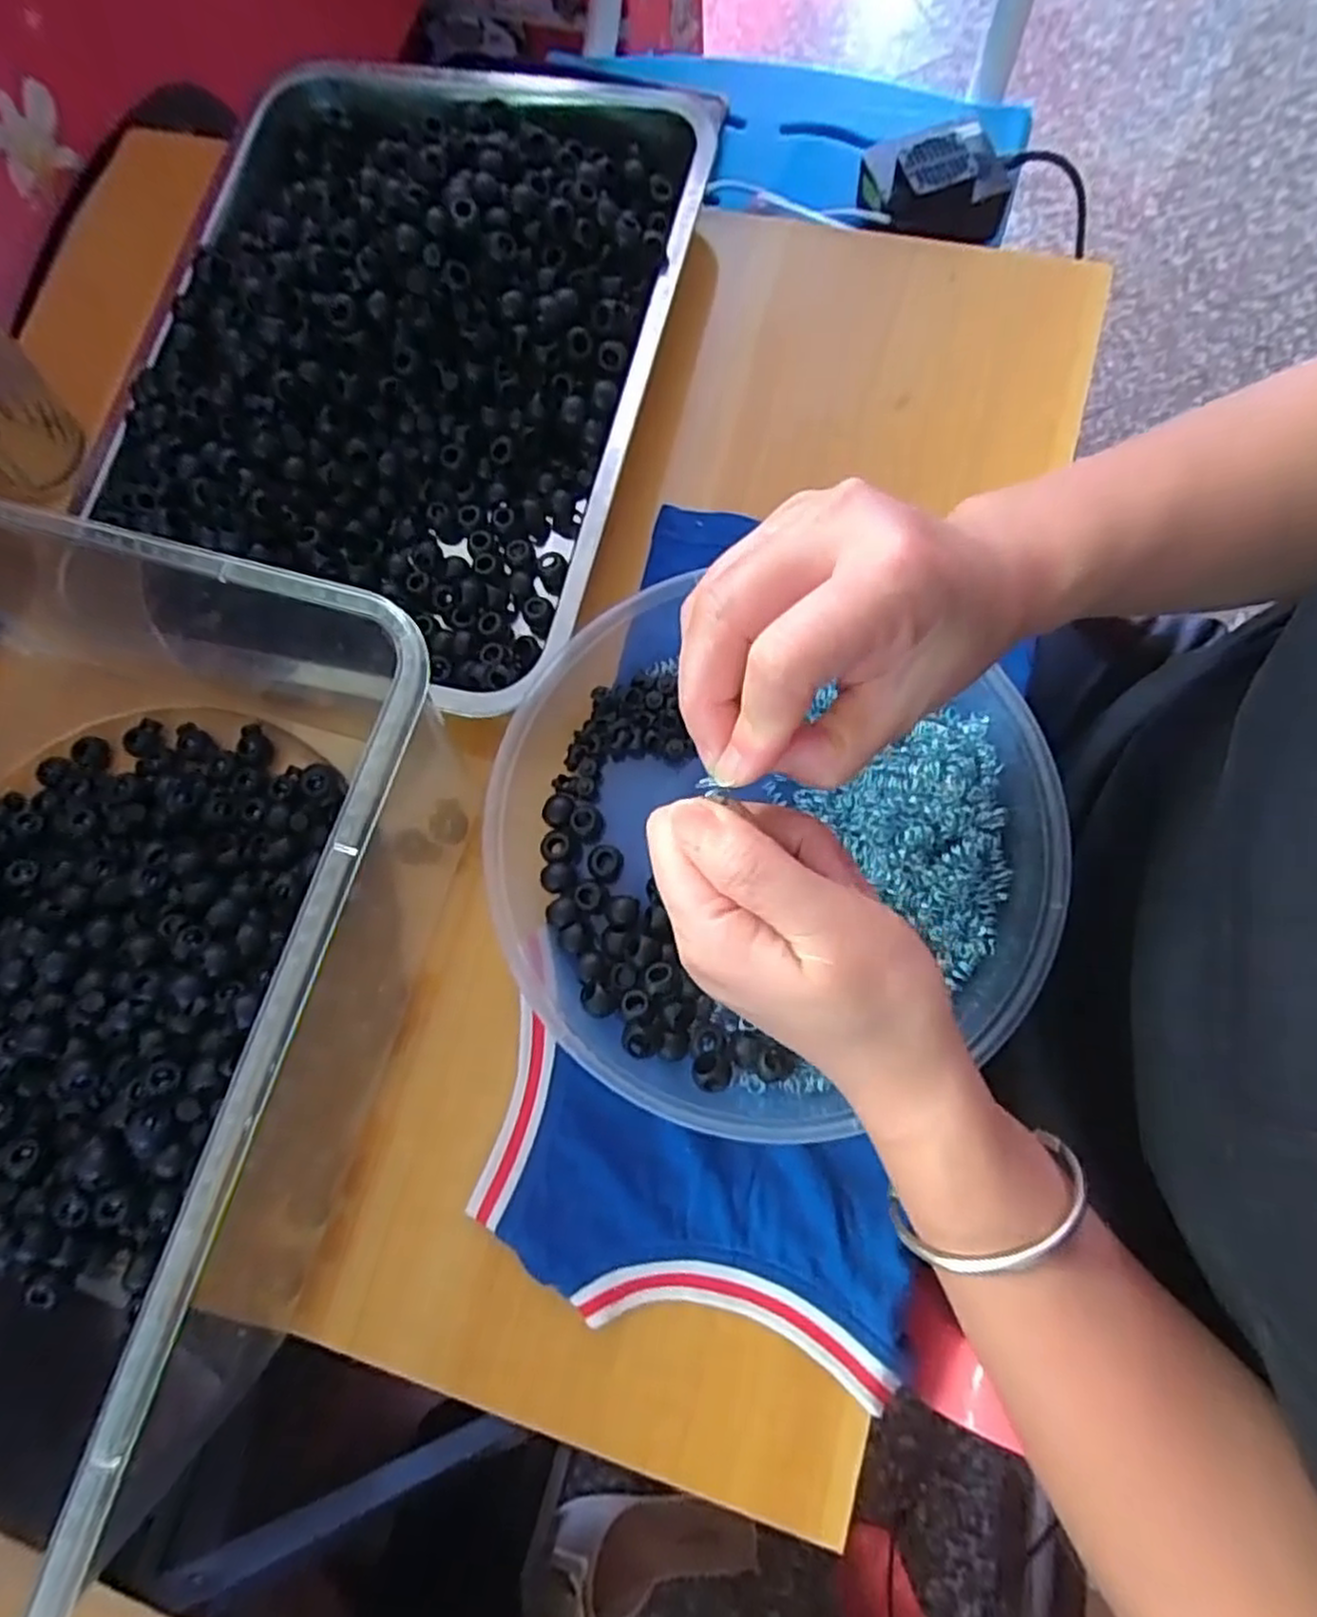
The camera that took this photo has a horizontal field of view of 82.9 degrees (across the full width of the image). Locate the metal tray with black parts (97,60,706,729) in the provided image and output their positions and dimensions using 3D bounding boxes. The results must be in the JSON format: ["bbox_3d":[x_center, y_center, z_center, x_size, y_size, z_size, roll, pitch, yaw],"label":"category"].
[{"bbox_3d":[-0.134,-0.244,0.367,0.264,0.052,0.355,13,78,5],"label":"metal tray with black parts"}]

